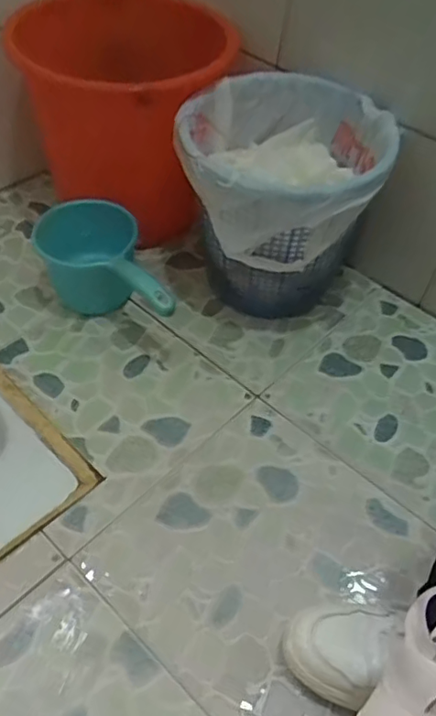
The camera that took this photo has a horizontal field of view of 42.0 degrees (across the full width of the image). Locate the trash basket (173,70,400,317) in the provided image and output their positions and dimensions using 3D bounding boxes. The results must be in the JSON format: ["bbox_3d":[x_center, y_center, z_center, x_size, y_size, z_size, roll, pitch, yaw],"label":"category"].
[{"bbox_3d":[0.081,-0.213,0.803,0.266,0.258,0.298,17,50,10],"label":"trash basket"}]

